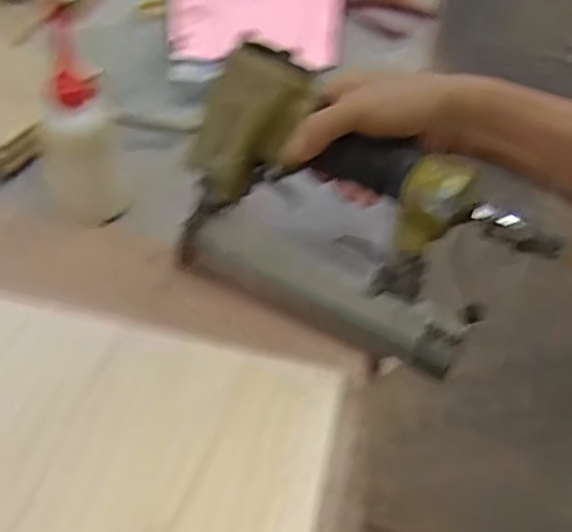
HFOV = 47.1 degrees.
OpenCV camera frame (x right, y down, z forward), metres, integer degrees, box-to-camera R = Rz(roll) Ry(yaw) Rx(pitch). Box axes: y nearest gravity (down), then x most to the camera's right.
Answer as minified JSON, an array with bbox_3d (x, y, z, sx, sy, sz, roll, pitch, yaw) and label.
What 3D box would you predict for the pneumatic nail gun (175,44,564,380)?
[{"bbox_3d":[0.050,-0.039,0.458,0.237,0.164,0.065,22,17,16],"label":"pneumatic nail gun"}]

